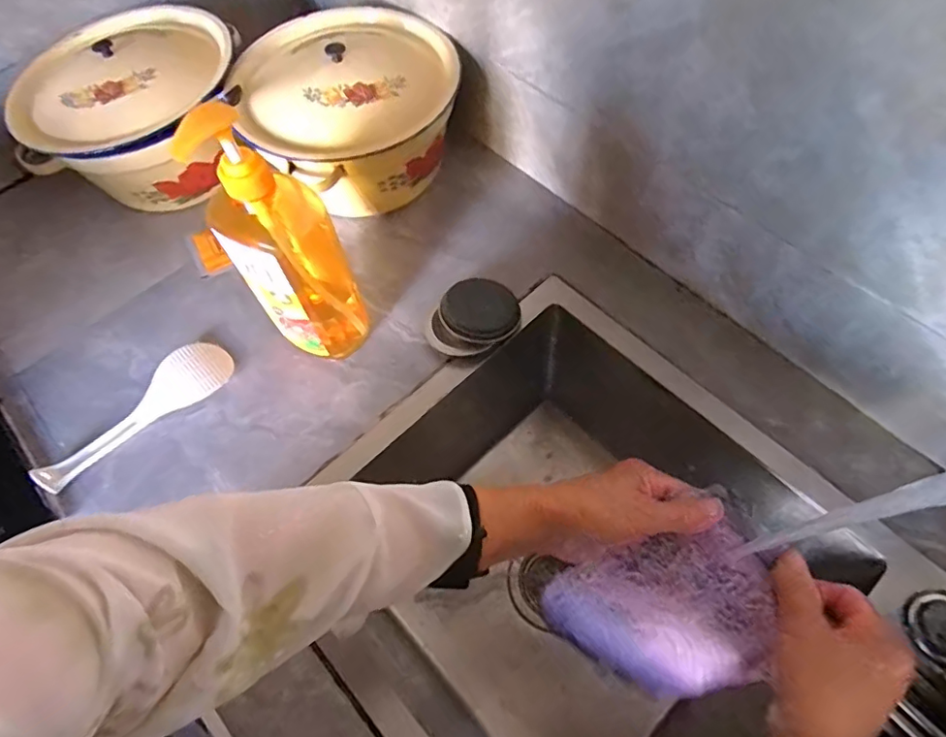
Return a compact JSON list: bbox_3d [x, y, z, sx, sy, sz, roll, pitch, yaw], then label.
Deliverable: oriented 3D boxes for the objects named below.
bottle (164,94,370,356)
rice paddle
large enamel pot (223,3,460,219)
[{"bbox_3d":[-0.155,-0.098,0.465,0.083,0.258,0.055,-39,67,-16],"label":"bottle"},{"bbox_3d":[-0.336,0.043,0.545,0.199,0.018,0.057,-36,66,-15],"label":"rice paddle"},{"bbox_3d":[-0.139,-0.294,0.629,0.227,0.130,0.217,-1,62,3],"label":"large enamel pot"}]

